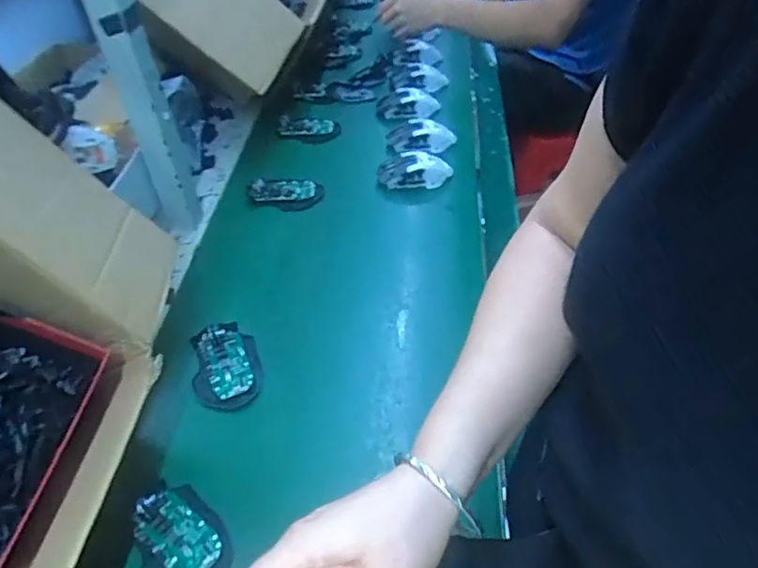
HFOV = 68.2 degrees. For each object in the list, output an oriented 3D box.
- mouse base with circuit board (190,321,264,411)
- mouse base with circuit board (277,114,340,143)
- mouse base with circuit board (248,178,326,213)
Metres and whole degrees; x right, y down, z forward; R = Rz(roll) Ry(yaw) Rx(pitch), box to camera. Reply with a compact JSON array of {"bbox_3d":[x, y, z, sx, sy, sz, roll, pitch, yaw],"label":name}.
[{"bbox_3d":[-0.175,0.091,0.638,0.073,0.022,0.107,-15,47,-14],"label":"mouse base with circuit board"},{"bbox_3d":[-0.125,-0.277,1.000,0.107,0.018,0.061,3,45,4],"label":"mouse base with circuit board"},{"bbox_3d":[-0.144,-0.141,0.864,0.111,0.016,0.074,-9,46,-8],"label":"mouse base with circuit board"}]

